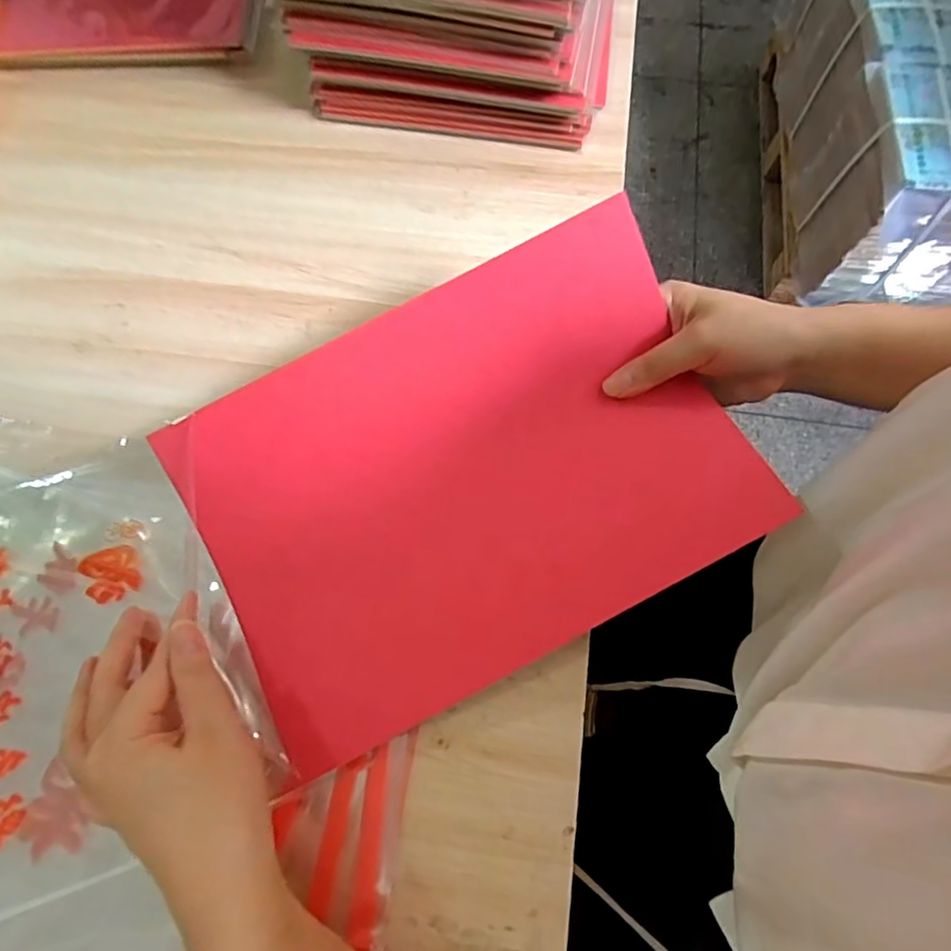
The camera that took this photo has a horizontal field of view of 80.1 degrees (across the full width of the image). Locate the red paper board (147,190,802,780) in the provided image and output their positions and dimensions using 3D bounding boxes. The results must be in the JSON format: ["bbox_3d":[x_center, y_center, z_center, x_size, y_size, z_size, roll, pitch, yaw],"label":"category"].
[{"bbox_3d":[-0.007,0.000,0.312,0.286,0.036,0.201,-28,84,-3],"label":"red paper board"}]

